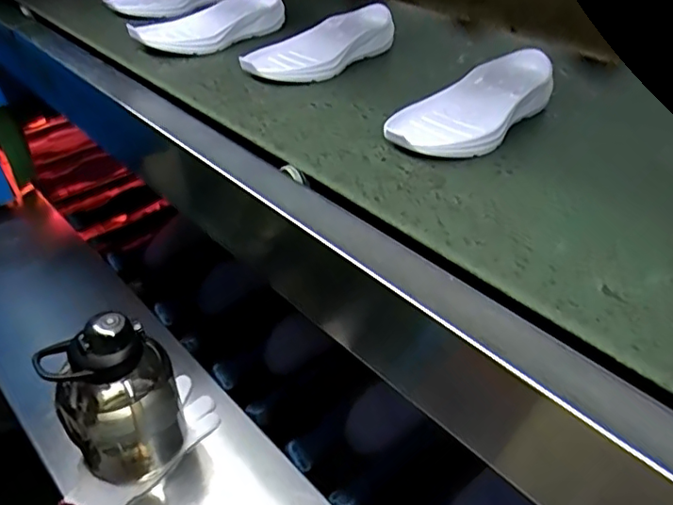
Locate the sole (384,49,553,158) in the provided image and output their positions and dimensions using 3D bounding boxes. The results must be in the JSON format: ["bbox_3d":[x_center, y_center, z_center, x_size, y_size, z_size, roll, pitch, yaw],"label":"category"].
[{"bbox_3d":[0.135,-0.147,0.575,0.093,0.043,0.219,29,47,31],"label":"sole"}]

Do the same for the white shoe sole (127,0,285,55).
[{"bbox_3d":[-0.166,-0.310,0.767,0.224,0.034,0.100,-30,48,-33],"label":"white shoe sole"}]

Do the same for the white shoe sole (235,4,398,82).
[{"bbox_3d":[-0.025,-0.256,0.709,0.099,0.042,0.219,27,46,29],"label":"white shoe sole"}]

